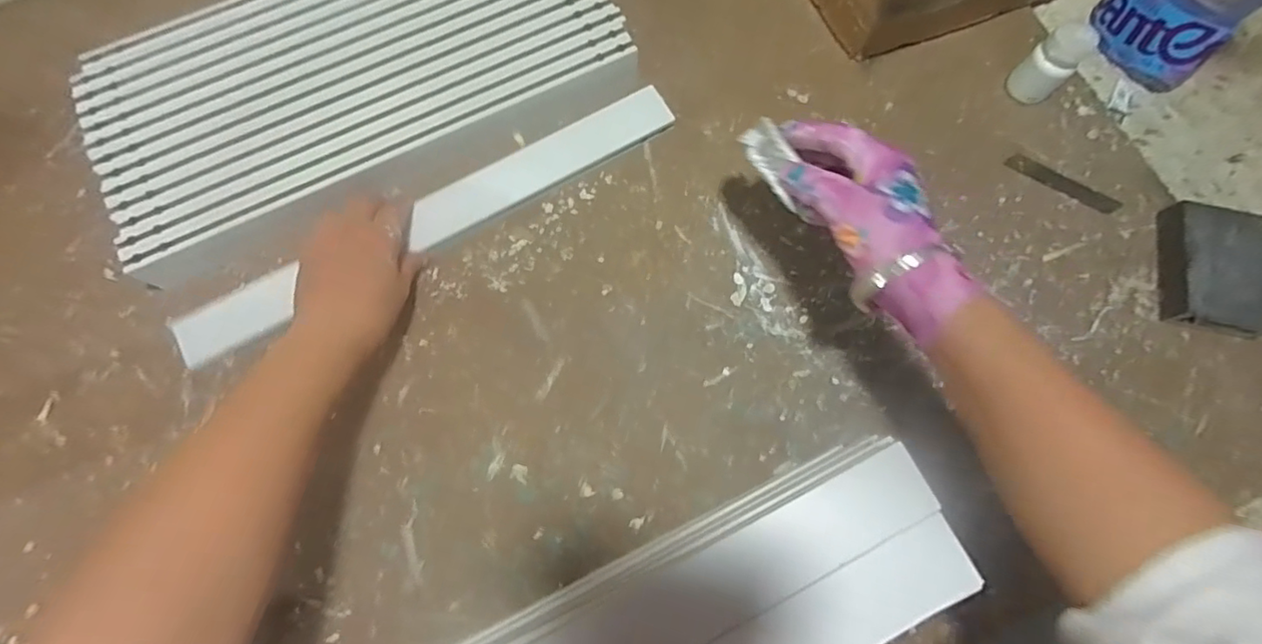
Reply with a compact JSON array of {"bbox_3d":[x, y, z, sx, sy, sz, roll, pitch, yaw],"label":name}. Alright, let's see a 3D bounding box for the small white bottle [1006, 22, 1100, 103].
[{"bbox_3d":[0.355,-0.218,0.482,0.029,0.072,0.037,-40,79,-10],"label":"small white bottle"}]

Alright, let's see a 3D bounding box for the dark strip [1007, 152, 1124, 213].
[{"bbox_3d":[0.372,-0.119,0.489,0.098,0.004,0.015,28,77,6],"label":"dark strip"}]

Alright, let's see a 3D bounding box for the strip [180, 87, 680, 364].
[{"bbox_3d":[-0.161,-0.086,0.470,0.430,0.016,0.041,-29,78,-8],"label":"strip"}]

